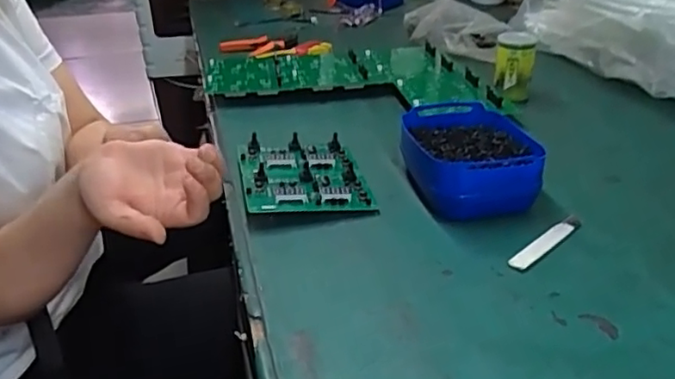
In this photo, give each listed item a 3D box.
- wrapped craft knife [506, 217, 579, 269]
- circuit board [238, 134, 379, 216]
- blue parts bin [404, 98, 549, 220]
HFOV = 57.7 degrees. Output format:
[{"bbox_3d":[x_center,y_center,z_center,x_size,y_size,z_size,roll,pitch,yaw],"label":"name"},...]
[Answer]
[{"bbox_3d":[0.244,0.061,0.715,0.130,0.006,0.024,-27,38,-36],"label":"wrapped craft knife"},{"bbox_3d":[-0.049,-0.020,0.844,0.161,0.035,0.193,-8,30,-10],"label":"circuit board"},{"bbox_3d":[0.174,-0.042,0.827,0.161,0.075,0.201,-2,30,0],"label":"blue parts bin"}]

